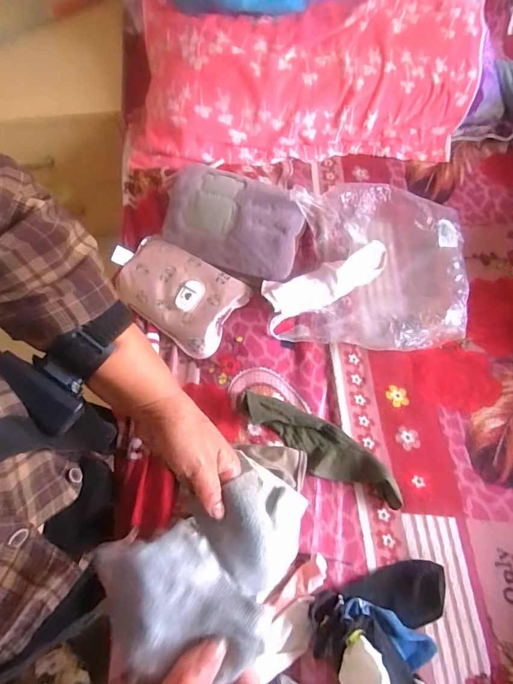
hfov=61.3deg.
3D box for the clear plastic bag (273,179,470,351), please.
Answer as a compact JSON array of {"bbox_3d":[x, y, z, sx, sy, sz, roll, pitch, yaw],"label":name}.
[{"bbox_3d":[0.189,-0.127,0.755,0.315,0.092,0.274,5,72,-1],"label":"clear plastic bag"}]

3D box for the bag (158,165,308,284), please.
[{"bbox_3d":[-0.040,-0.221,0.776,0.248,0.049,0.175,19,72,4],"label":"bag"}]

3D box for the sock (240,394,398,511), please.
[{"bbox_3d":[0.099,0.163,0.673,0.268,0.044,0.077,29,73,7],"label":"sock"}]

